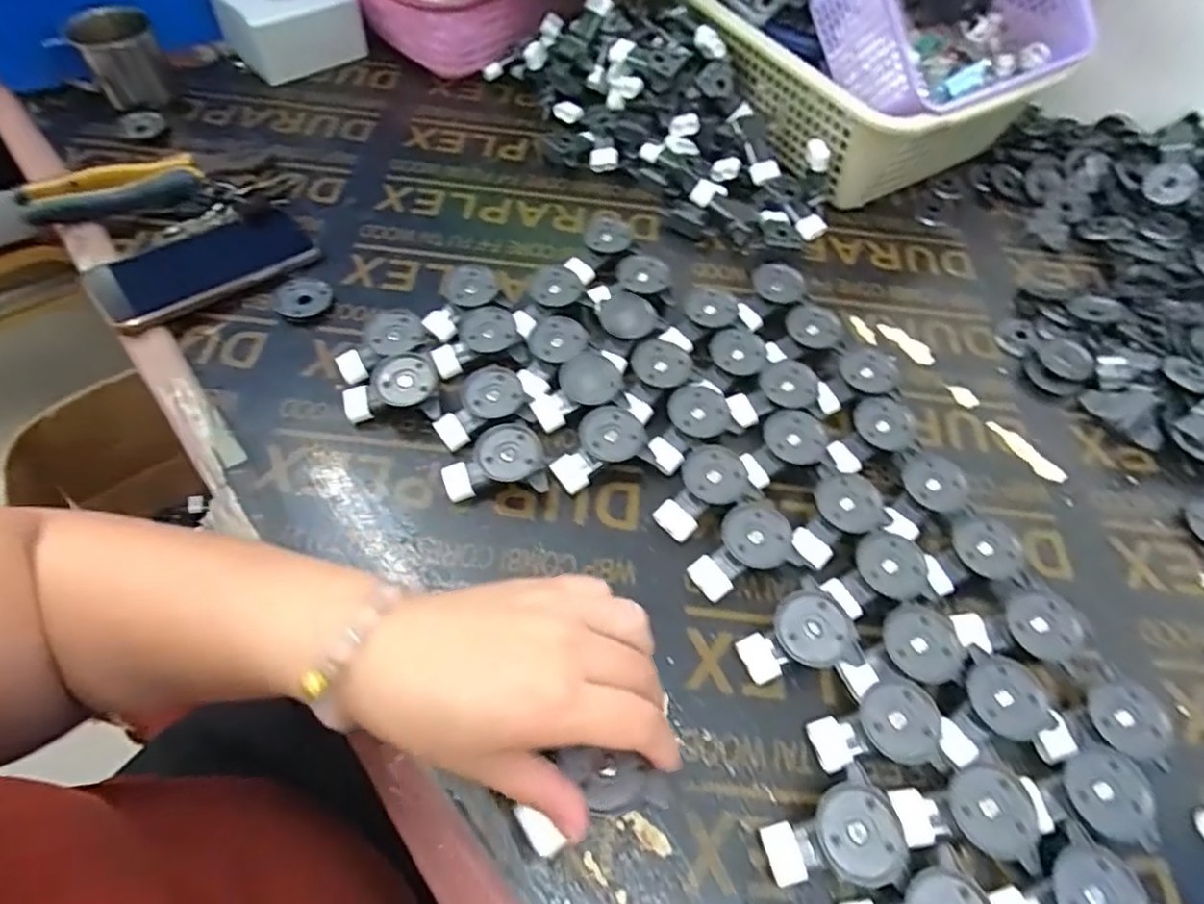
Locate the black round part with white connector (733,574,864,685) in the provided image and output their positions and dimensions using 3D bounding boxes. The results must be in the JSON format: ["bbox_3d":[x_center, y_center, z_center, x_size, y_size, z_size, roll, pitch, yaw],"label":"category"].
[{"bbox_3d":[0.114,0.109,0.382,0.062,0.033,0.048,-11,59,-10],"label":"black round part with white connector"}]

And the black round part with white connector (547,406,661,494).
[{"bbox_3d":[-0.002,-0.003,0.444,0.066,0.028,0.047,-16,60,-13],"label":"black round part with white connector"}]

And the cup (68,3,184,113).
[{"bbox_3d":[-0.457,-0.377,0.615,0.066,0.078,0.068,-27,63,-19],"label":"cup"}]

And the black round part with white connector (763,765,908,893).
[{"bbox_3d":[0.117,0.198,0.328,0.063,0.027,0.048,-13,60,-11],"label":"black round part with white connector"}]

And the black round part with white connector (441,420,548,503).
[{"bbox_3d":[-0.073,0.009,0.431,0.066,0.031,0.047,-9,59,-9],"label":"black round part with white connector"}]

